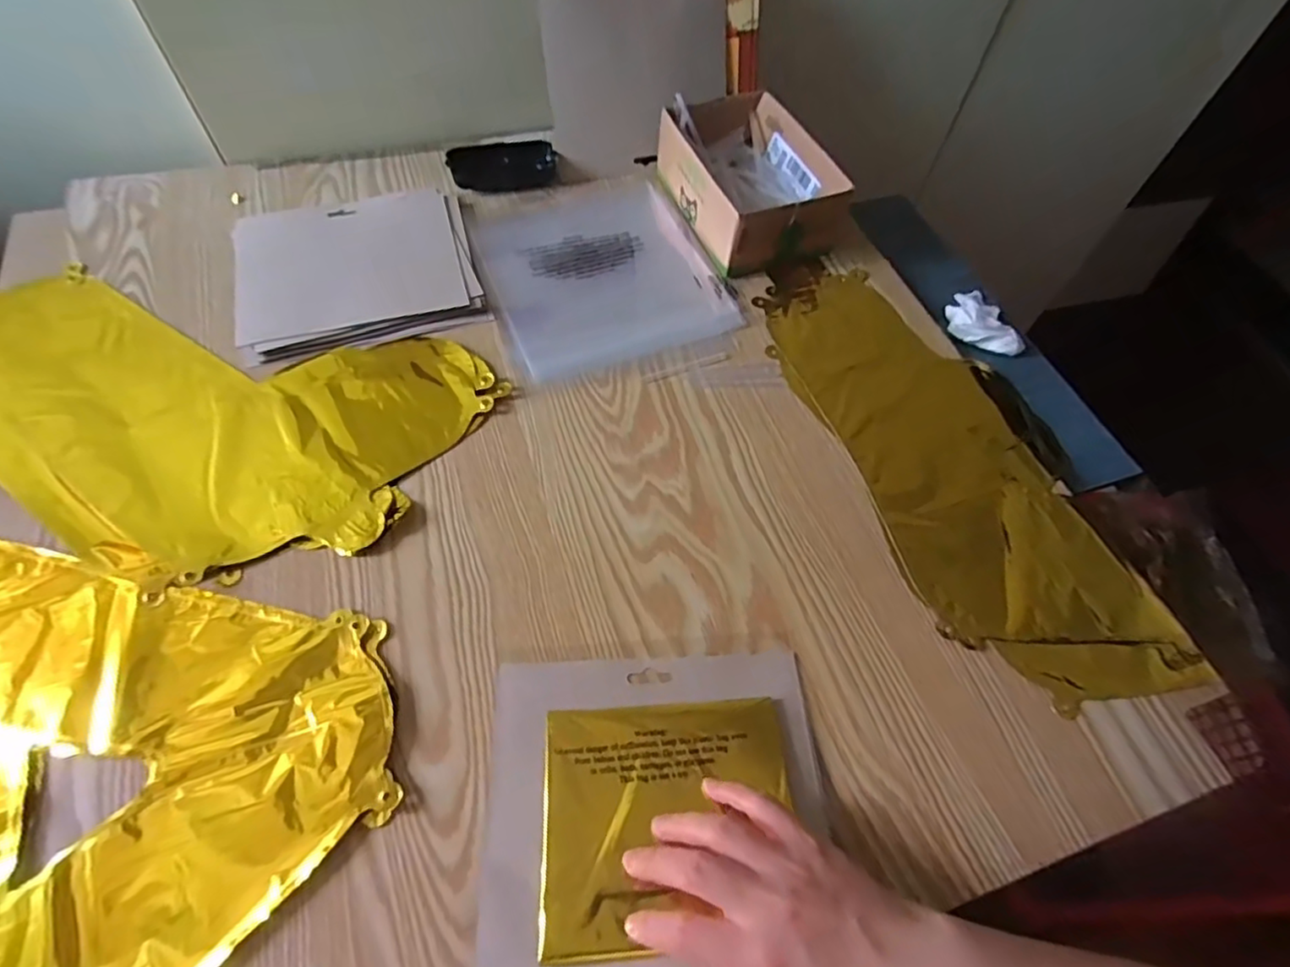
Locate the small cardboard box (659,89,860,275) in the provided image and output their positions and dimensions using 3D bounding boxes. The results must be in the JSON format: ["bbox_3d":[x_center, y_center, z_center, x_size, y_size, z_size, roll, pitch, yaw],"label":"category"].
[{"bbox_3d":[0.105,-0.305,0.627,0.140,0.067,0.194,-19,62,-15],"label":"small cardboard box"}]

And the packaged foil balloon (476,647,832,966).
[{"bbox_3d":[0.008,0.182,0.363,0.193,0.016,0.163,-1,59,-5],"label":"packaged foil balloon"}]

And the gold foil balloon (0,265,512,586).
[{"bbox_3d":[-0.360,-0.056,0.475,0.430,0.018,0.233,12,59,4],"label":"gold foil balloon"}]

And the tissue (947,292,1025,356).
[{"bbox_3d":[0.318,-0.160,0.596,0.057,0.022,0.087,-4,59,-6],"label":"tissue"}]

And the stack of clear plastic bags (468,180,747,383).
[{"bbox_3d":[-0.044,-0.210,0.600,0.211,0.011,0.234,-17,61,-14],"label":"stack of clear plastic bags"}]

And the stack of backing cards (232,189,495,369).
[{"bbox_3d":[-0.261,-0.197,0.565,0.200,0.012,0.177,-16,61,-13],"label":"stack of backing cards"}]

